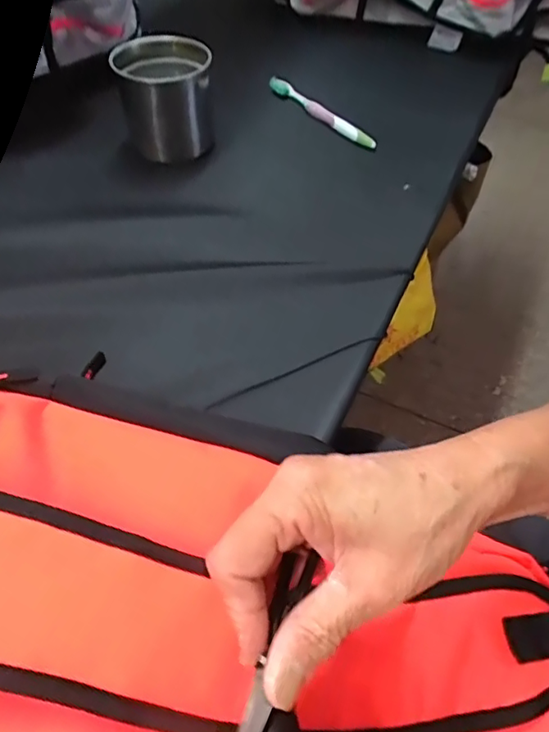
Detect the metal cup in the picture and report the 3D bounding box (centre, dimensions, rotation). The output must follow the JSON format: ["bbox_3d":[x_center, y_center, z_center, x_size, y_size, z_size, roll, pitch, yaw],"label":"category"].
[{"bbox_3d":[-0.117,-0.292,0.592,0.089,0.102,0.089,1,52,0],"label":"metal cup"}]

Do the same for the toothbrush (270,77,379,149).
[{"bbox_3d":[0.057,-0.315,0.665,0.015,0.024,0.190,-32,59,-24],"label":"toothbrush"}]

